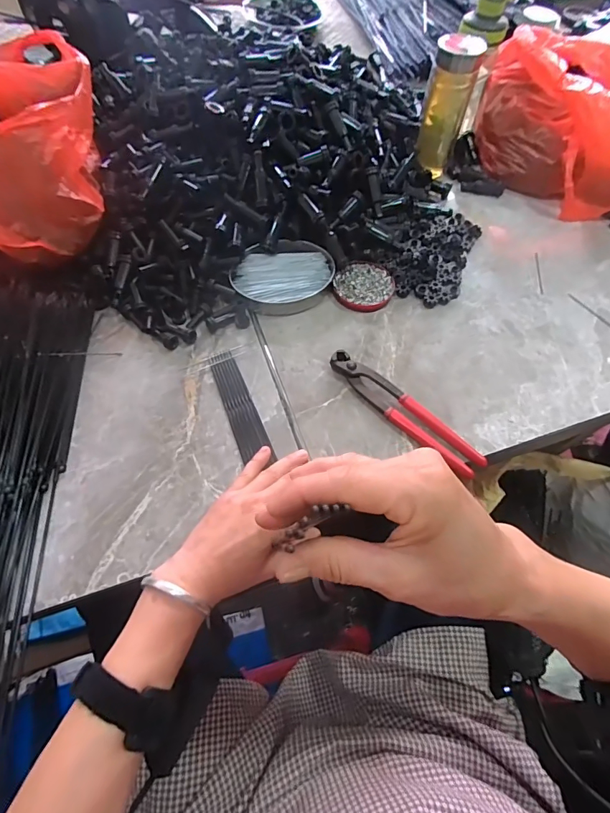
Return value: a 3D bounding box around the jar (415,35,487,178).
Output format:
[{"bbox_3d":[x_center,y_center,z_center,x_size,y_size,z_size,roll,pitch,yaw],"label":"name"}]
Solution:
[{"bbox_3d":[0.206,-0.437,0.617,0.066,0.170,0.063,1,61,-2],"label":"jar"}]

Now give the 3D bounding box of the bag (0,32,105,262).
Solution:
[{"bbox_3d":[-0.383,-0.335,0.512,0.252,0.120,0.304,-17,64,-12],"label":"bag"}]

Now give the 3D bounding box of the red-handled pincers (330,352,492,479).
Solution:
[{"bbox_3d":[0.109,0.004,0.464,0.200,0.020,0.035,42,67,18],"label":"red-handled pincers"}]

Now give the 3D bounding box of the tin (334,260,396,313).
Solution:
[{"bbox_3d":[0.080,-0.164,0.557,0.079,0.010,0.080,1,61,-2],"label":"tin"}]

